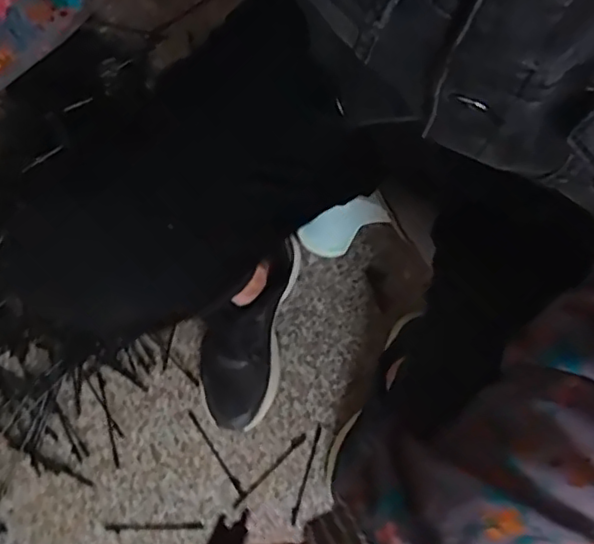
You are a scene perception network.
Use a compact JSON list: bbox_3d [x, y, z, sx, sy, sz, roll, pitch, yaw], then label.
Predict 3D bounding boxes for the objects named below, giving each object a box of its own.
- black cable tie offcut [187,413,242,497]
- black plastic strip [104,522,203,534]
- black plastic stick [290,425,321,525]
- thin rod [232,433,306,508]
[{"bbox_3d":[-0.100,0.219,0.736,0.008,0.004,0.115,-35,81,-7],"label":"black cable tie offcut"},{"bbox_3d":[-0.171,0.305,0.723,0.113,0.004,0.011,-1,78,-1],"label":"black plastic strip"},{"bbox_3d":[0.010,0.244,0.731,0.008,0.004,0.116,17,79,3],"label":"black plastic stick"},{"bbox_3d":[-0.034,0.239,0.733,0.117,0.004,0.010,-42,82,-9],"label":"thin rod"}]

